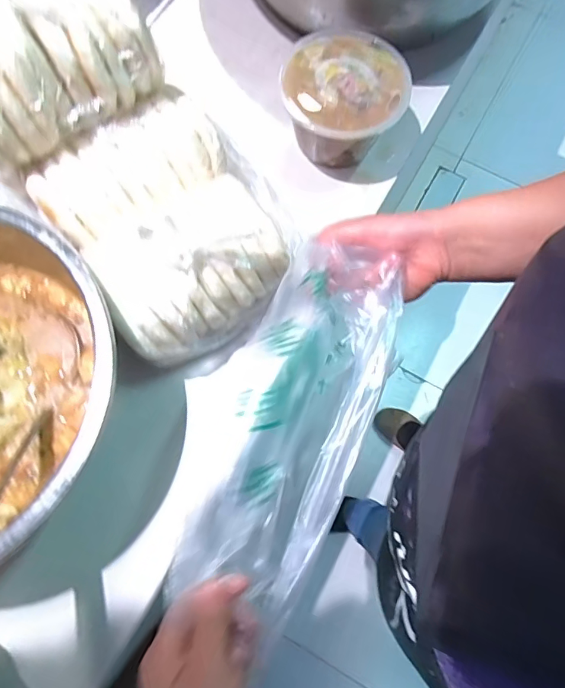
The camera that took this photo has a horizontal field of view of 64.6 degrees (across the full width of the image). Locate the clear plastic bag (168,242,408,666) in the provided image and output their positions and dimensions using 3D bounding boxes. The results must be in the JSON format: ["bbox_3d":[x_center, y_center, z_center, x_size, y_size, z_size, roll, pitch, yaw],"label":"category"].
[{"bbox_3d":[0.018,0.065,0.385,0.089,0.122,0.285,22,80,5],"label":"clear plastic bag"}]

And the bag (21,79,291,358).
[{"bbox_3d":[-0.113,-0.115,0.456,0.188,0.099,0.221,-33,77,-11],"label":"bag"}]

